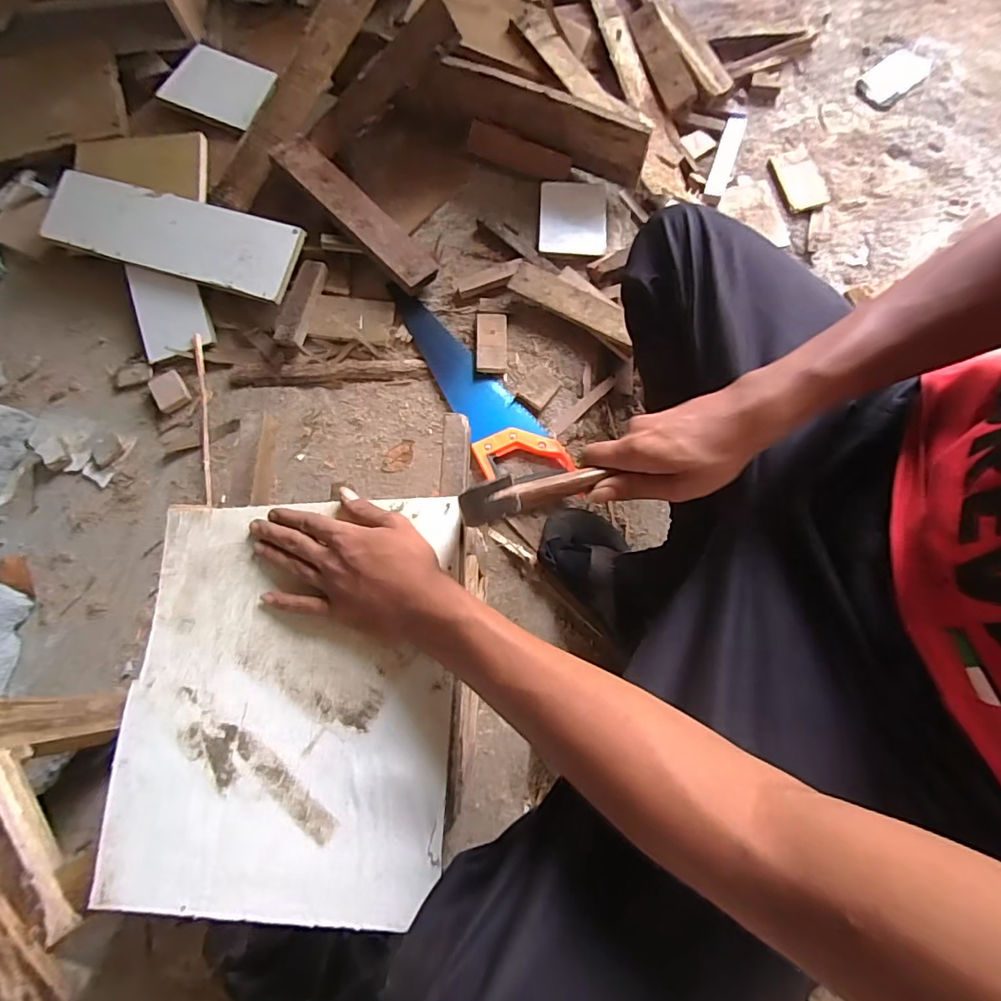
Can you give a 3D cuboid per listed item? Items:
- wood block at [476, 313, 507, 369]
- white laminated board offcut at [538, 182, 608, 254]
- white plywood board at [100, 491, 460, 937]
[{"bbox_3d":[-0.012,-0.235,0.774,0.044,0.016,0.089,0,76,-1],"label":"wood block"},{"bbox_3d":[0.116,-0.444,0.817,0.108,0.015,0.130,2,76,0],"label":"white laminated board offcut"},{"bbox_3d":[-0.169,0.151,0.414,0.258,0.008,0.304,0,73,4],"label":"white plywood board"}]

